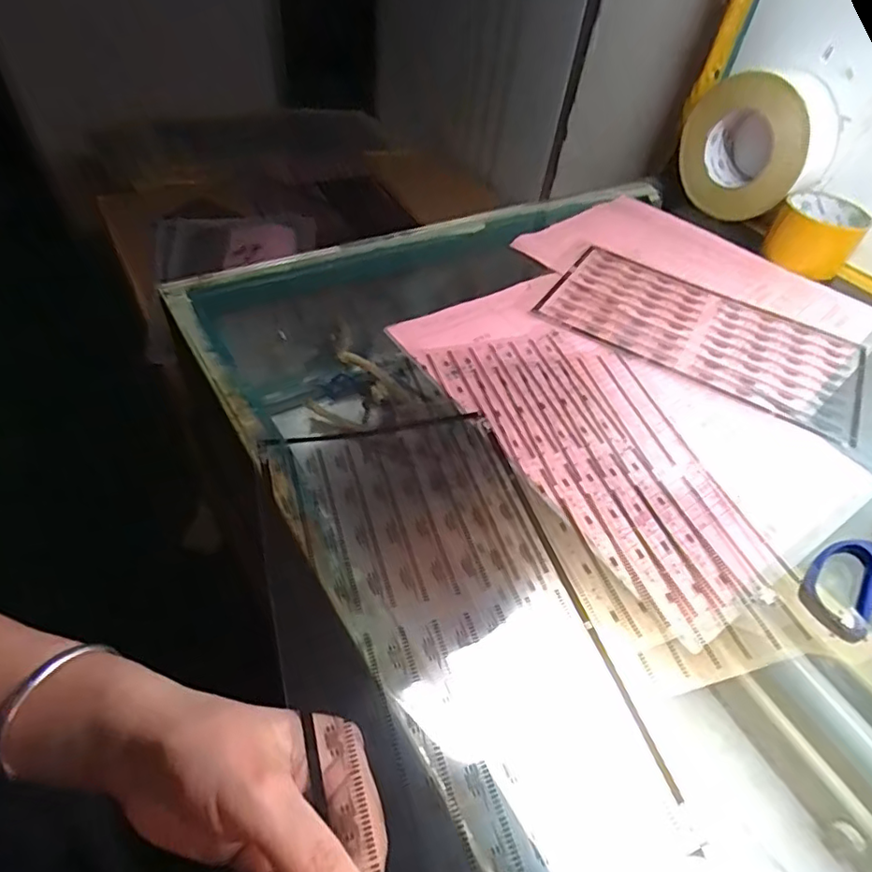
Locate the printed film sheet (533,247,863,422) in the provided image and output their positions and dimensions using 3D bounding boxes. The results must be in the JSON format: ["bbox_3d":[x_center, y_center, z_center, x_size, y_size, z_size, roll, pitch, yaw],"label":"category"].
[{"bbox_3d":[0.225,-0.092,0.482,0.242,0.006,0.148,27,49,16],"label":"printed film sheet"}]

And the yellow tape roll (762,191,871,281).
[{"bbox_3d":[0.389,-0.206,0.572,0.076,0.051,0.080,3,48,-3],"label":"yellow tape roll"}]

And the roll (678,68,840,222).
[{"bbox_3d":[0.341,-0.312,0.602,0.069,0.139,0.144,-18,51,-33],"label":"roll"}]

